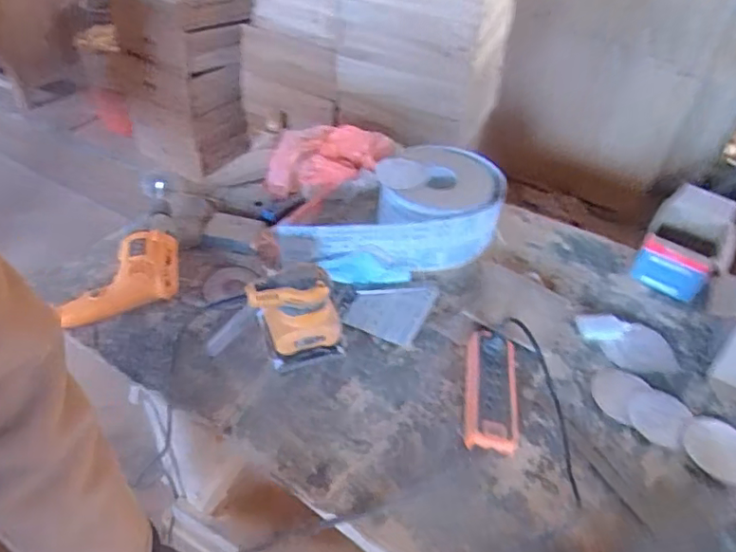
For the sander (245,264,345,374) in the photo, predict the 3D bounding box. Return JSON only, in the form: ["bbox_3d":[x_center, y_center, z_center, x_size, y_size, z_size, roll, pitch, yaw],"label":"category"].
[{"bbox_3d":[-0.106,0.056,0.812,0.126,0.131,0.093,-14,46,-20],"label":"sander"}]

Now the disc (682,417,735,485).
[{"bbox_3d":[0.478,0.235,0.762,0.087,0.006,0.089,-10,39,8],"label":"disc"}]

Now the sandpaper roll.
[{"bbox_3d":[0.049,-0.108,1.012,0.417,0.124,0.222,-17,47,-23],"label":"sandpaper roll"}]

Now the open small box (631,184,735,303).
[{"bbox_3d":[0.570,-0.051,1.000,0.140,0.134,0.171,27,47,22],"label":"open small box"}]

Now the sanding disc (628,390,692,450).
[{"bbox_3d":[0.418,0.203,0.812,0.078,0.004,0.089,25,50,28],"label":"sanding disc"}]

